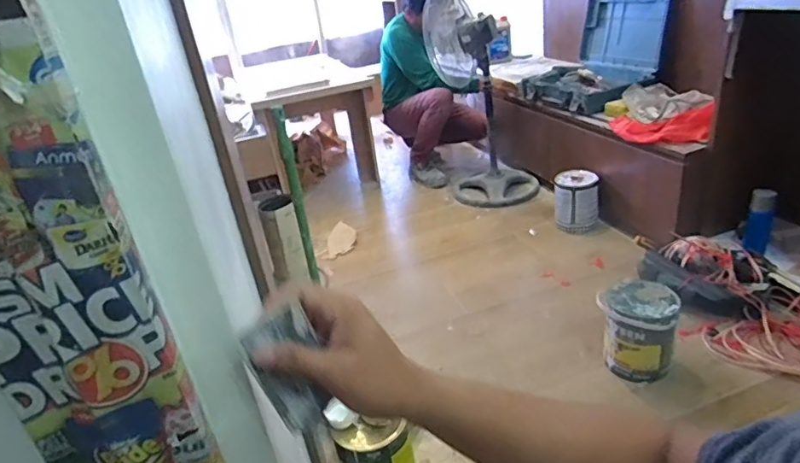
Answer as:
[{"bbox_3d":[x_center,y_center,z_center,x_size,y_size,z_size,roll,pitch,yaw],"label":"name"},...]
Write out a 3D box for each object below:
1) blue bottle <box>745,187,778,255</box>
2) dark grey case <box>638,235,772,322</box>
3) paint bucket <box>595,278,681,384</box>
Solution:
[{"bbox_3d":[1.121,-0.034,1.613,0.062,0.197,0.054,8,7,29],"label":"blue bottle"},{"bbox_3d":[0.931,0.135,1.602,0.272,0.156,0.352,-29,33,-35],"label":"dark grey case"},{"bbox_3d":[0.632,0.256,1.376,0.171,0.219,0.175,-6,27,3],"label":"paint bucket"}]

